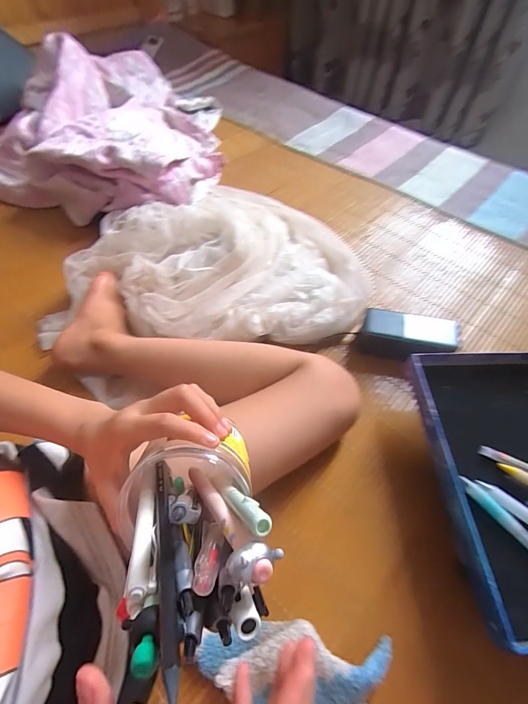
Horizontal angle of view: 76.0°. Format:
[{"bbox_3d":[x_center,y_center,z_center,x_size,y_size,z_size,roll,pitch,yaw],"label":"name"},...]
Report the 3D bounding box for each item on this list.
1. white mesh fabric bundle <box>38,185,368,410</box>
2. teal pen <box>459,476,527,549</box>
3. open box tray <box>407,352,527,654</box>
[{"bbox_3d":[-0.092,-0.131,0.553,0.520,0.098,0.349,-16,56,-8],"label":"white mesh fabric bundle"},{"bbox_3d":[0.240,0.170,0.303,0.013,0.010,0.137,-32,62,-22],"label":"teal pen"},{"bbox_3d":[0.276,0.118,0.335,0.205,0.034,0.265,0,55,-1],"label":"open box tray"}]

